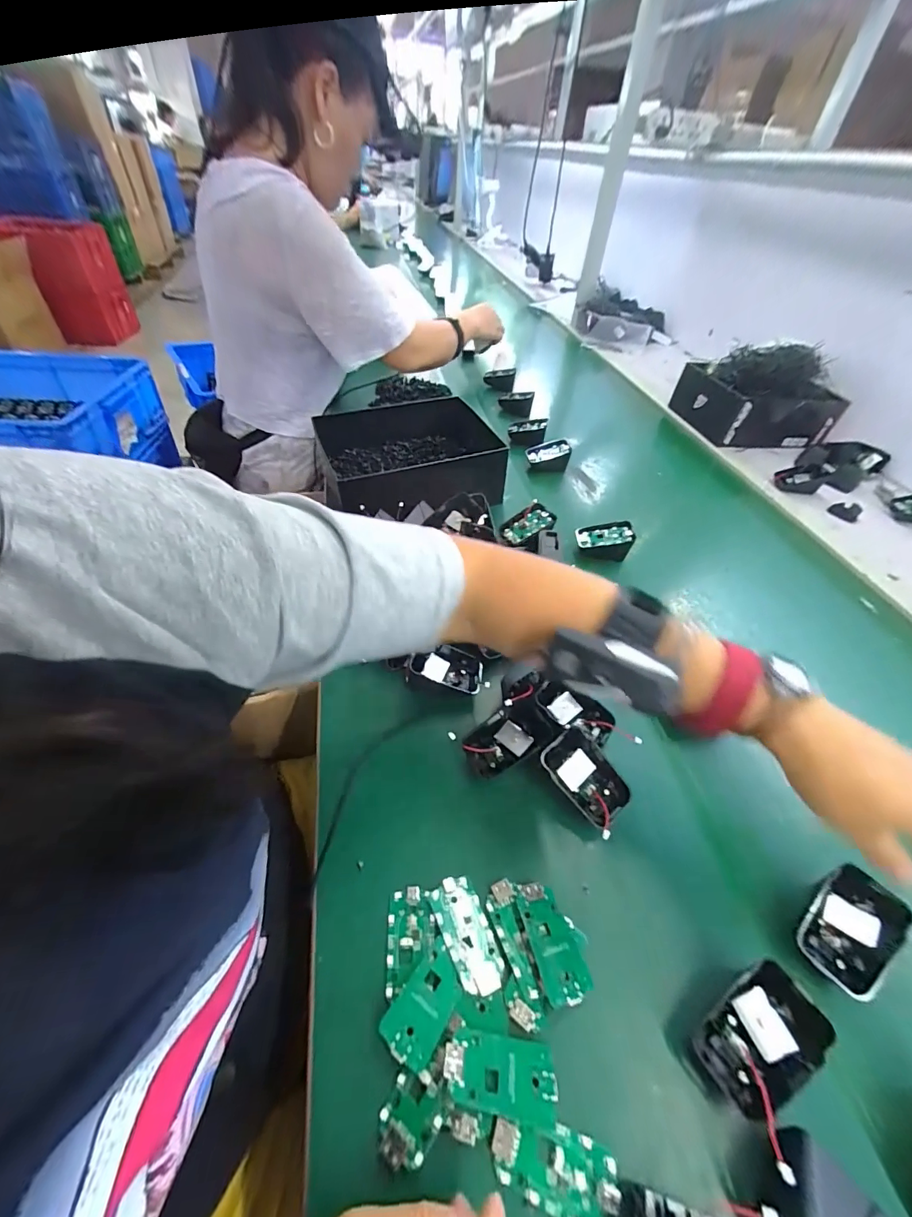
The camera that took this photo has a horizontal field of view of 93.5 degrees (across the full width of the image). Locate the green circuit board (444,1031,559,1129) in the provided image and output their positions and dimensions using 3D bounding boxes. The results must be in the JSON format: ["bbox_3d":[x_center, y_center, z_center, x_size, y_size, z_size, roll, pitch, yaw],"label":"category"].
[{"bbox_3d":[0.025,0.259,0.238,0.062,0.004,0.031,15,33,-5],"label":"green circuit board"}]

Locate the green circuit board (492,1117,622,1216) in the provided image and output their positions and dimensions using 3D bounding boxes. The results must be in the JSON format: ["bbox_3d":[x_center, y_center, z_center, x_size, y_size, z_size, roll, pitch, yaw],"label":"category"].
[{"bbox_3d":[0.051,0.289,0.221,0.064,0.004,0.030,17,49,9],"label":"green circuit board"}]

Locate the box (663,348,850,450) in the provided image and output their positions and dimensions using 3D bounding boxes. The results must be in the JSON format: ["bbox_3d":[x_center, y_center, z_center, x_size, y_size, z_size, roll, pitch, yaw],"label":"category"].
[{"bbox_3d":[0.591,-0.423,0.841,0.246,0.139,0.185,-4,49,-9],"label":"box"}]

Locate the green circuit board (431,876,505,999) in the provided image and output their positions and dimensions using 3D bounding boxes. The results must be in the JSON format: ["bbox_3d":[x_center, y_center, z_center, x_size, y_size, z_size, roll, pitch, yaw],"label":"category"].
[{"bbox_3d":[0.008,0.214,0.283,0.031,0.006,0.063,-16,52,-19],"label":"green circuit board"}]

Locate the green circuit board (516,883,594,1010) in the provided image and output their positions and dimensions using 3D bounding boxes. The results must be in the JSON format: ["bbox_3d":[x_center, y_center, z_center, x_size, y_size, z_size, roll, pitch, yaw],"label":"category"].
[{"bbox_3d":[0.062,0.215,0.280,0.028,0.013,0.063,-9,50,-14],"label":"green circuit board"}]

